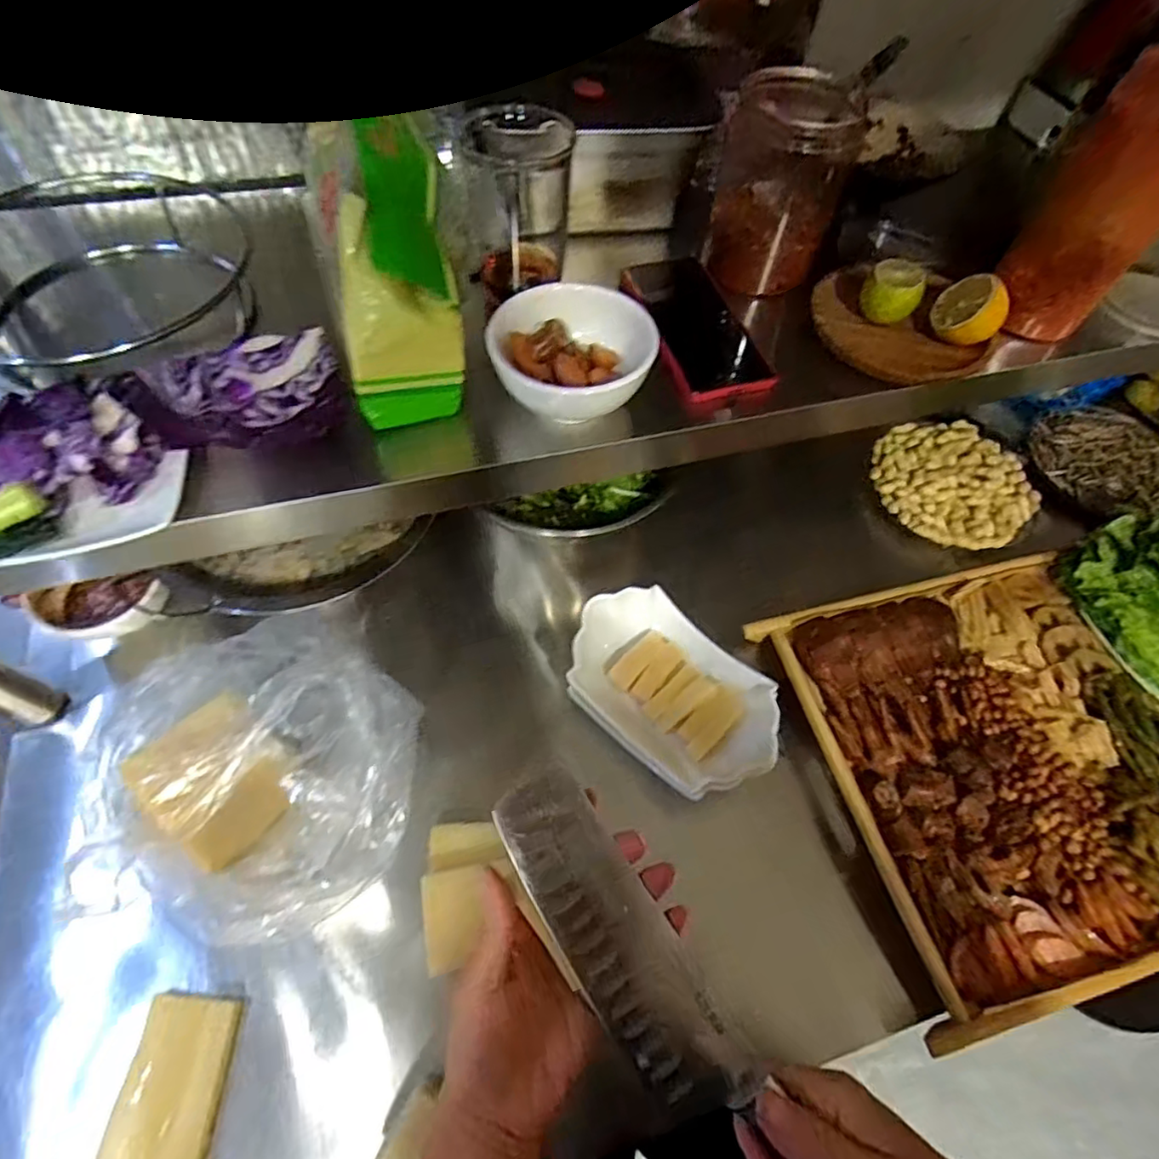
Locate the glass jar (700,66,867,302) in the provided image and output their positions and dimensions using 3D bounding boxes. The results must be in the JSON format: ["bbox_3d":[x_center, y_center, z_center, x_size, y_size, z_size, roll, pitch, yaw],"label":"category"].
[{"bbox_3d":[0.166,-0.334,0.510,0.103,0.136,0.109,16,60,6],"label":"glass jar"}]

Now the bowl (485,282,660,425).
[{"bbox_3d":[-0.005,-0.163,0.428,0.110,0.050,0.110,1,60,-2],"label":"bowl"}]

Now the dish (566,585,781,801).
[{"bbox_3d":[0.080,0.093,0.512,0.180,0.060,0.121,38,65,18],"label":"dish"}]

